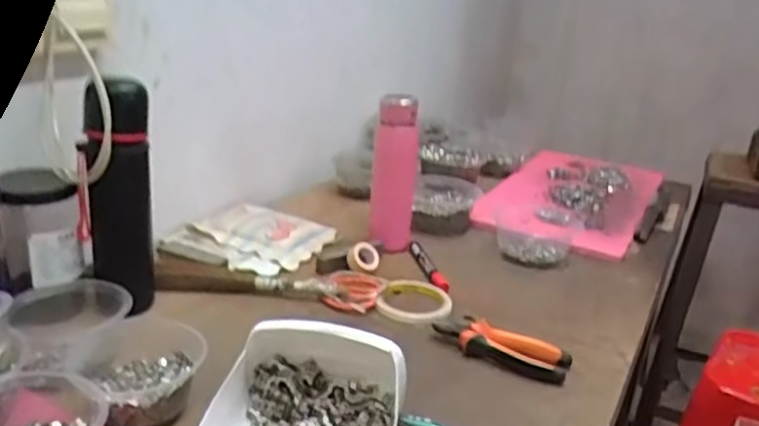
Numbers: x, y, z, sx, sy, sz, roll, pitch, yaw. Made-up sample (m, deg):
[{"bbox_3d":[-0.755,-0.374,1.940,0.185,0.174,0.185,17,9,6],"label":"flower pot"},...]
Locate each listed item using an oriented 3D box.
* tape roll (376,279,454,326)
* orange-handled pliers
[{"bbox_3d":[0.043,0.110,0.841,0.089,0.015,0.104,10,20,14],"label":"tape roll"},{"bbox_3d":[0.135,0.143,0.742,0.148,0.024,0.052,13,21,22],"label":"orange-handled pliers"}]

